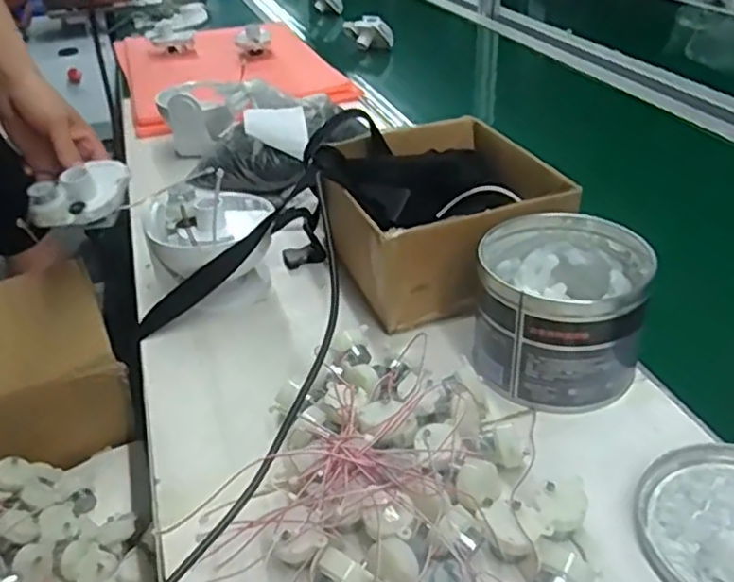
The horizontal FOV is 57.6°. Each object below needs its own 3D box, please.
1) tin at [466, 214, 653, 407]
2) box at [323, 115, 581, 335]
[{"bbox_3d":[0.152,0.010,0.527,0.121,0.098,0.129,-2,34,2],"label":"tin"},{"bbox_3d":[0.069,-0.076,0.655,0.190,0.098,0.213,-10,35,-9],"label":"box"}]

